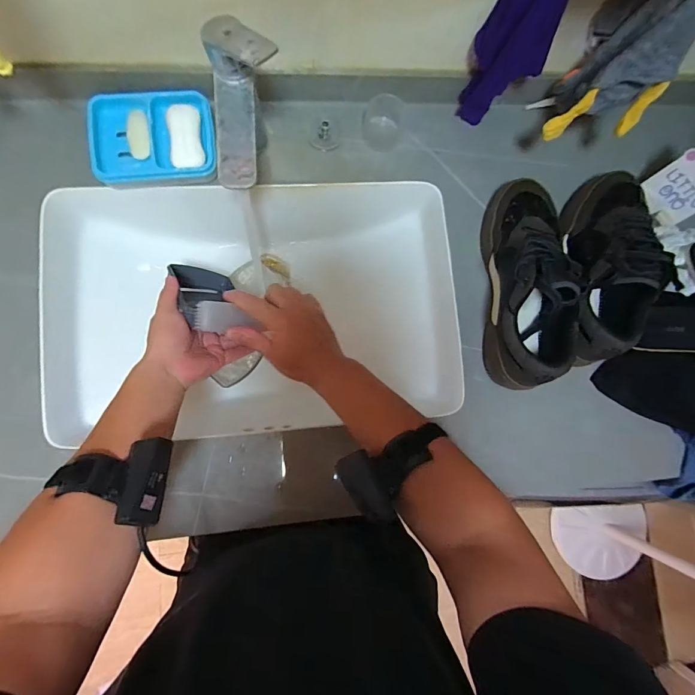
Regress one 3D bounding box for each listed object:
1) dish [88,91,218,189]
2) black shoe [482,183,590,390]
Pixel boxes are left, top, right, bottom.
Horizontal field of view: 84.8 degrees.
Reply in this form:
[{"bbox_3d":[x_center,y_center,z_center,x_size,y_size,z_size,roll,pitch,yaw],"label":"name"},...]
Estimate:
[{"bbox_3d":[-0.253,-0.272,0.499,0.152,0.026,0.111,-9,85,-7],"label":"dish"},{"bbox_3d":[0.252,-0.093,0.510,0.100,0.124,0.290,5,83,-6],"label":"black shoe"}]

